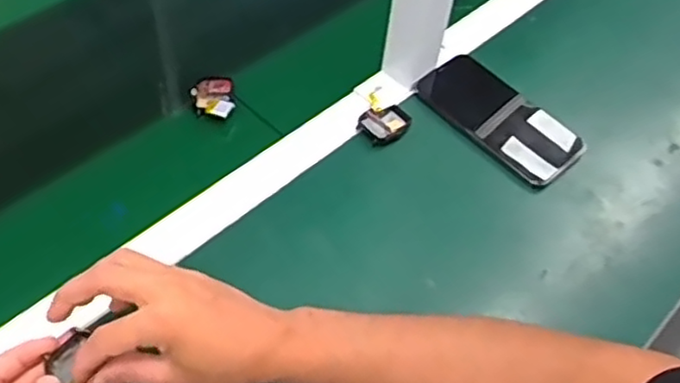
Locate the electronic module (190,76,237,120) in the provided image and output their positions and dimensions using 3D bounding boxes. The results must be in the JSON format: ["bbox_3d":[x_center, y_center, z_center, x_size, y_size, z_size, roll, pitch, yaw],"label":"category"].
[{"bbox_3d":[-0.120,-0.089,0.628,0.040,0.013,0.056,-9,55,-10],"label":"electronic module"}]

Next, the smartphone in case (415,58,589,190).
[{"bbox_3d":[0.151,-0.072,0.633,0.074,0.018,0.158,-34,63,-25],"label":"smartphone in case"}]

